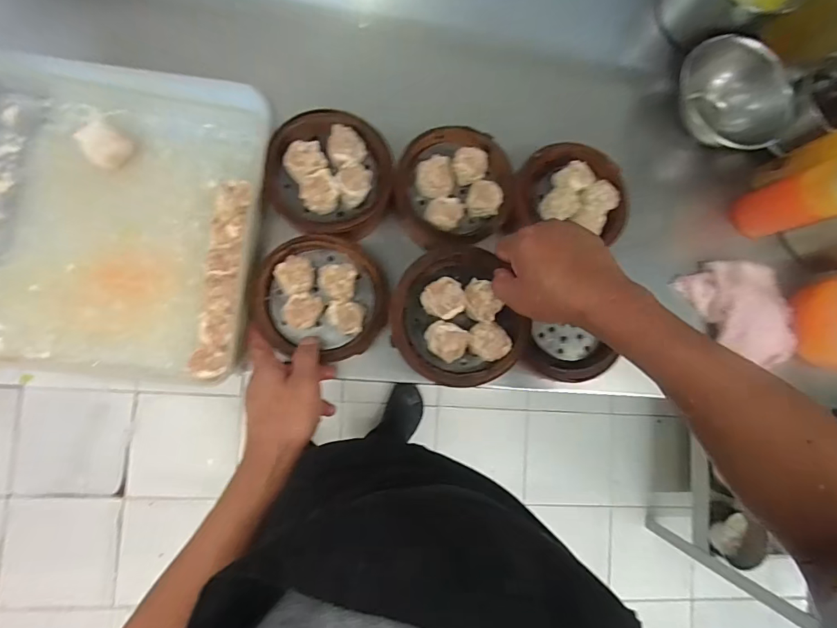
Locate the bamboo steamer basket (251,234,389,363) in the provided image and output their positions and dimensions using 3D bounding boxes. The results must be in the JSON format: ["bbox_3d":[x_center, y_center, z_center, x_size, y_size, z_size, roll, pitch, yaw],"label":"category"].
[{"bbox_3d":[-0.106,-0.019,0.490,0.140,0.045,0.131,1,86,-8],"label":"bamboo steamer basket"}]

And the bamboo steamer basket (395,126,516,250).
[{"bbox_3d":[0.045,-0.152,0.515,0.140,0.060,0.140,1,86,-8],"label":"bamboo steamer basket"}]

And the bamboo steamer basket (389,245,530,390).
[{"bbox_3d":[0.038,0.004,0.446,0.126,0.037,0.140,-20,89,-8],"label":"bamboo steamer basket"}]

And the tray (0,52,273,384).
[{"bbox_3d":[-0.334,-0.112,0.463,0.311,0.057,0.342,6,85,-7],"label":"tray"}]

